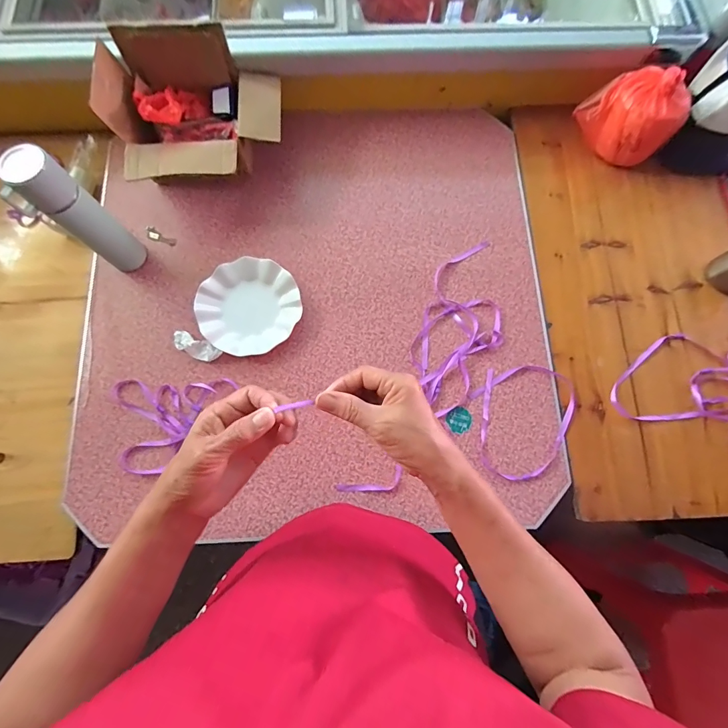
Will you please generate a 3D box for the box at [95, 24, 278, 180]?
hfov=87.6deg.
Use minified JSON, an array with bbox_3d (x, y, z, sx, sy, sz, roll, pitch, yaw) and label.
[{"bbox_3d":[-0.296,-0.438,0.697,0.274,0.184,0.229,-3,78,-1],"label":"box"}]

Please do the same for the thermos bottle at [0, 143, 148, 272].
[{"bbox_3d":[-0.447,-0.234,0.612,0.058,0.245,0.065,40,80,7],"label":"thermos bottle"}]

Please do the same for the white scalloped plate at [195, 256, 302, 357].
[{"bbox_3d":[-0.210,-0.105,0.697,0.179,0.024,0.175,0,78,-1],"label":"white scalloped plate"}]

